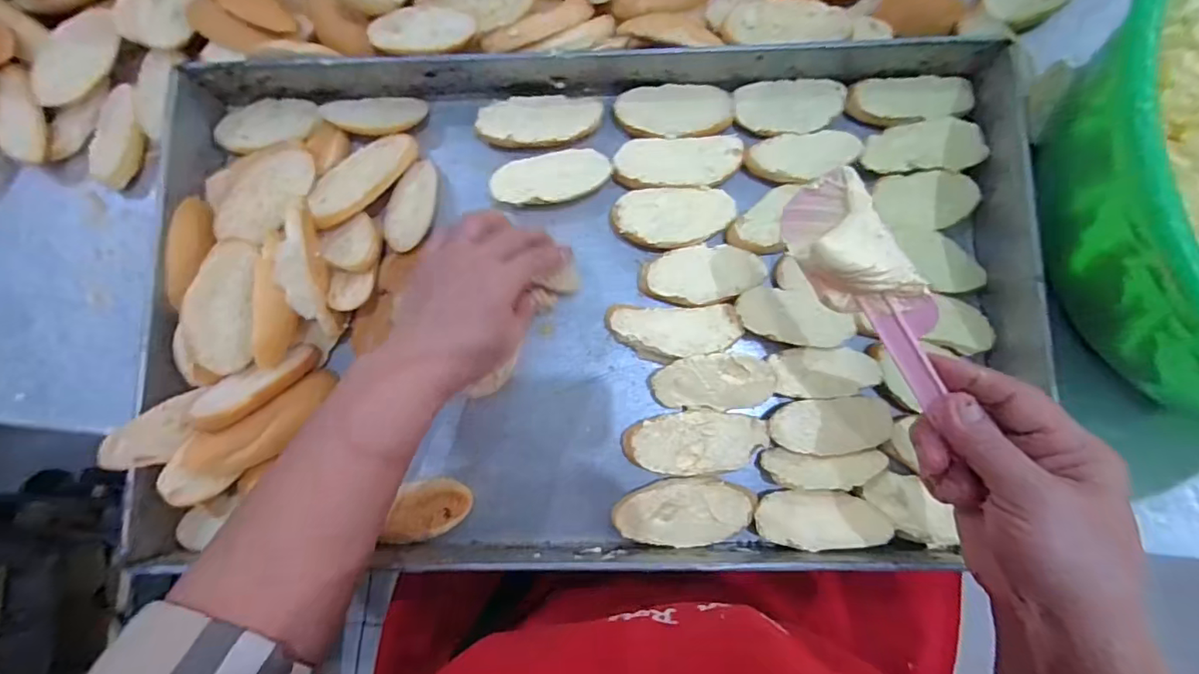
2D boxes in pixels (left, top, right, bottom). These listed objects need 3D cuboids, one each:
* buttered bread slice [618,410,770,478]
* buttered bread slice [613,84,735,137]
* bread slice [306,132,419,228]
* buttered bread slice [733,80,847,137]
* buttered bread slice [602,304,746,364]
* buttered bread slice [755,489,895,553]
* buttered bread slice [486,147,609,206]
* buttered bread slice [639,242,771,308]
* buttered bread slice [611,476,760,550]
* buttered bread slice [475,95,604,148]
[{"bbox_3d":[0.069,0.076,0.375,0.100,0.018,0.044,-9,82,1],"label":"buttered bread slice"},{"bbox_3d":[0.058,-0.175,0.400,0.089,0.010,0.046,0,83,2],"label":"buttered bread slice"},{"bbox_3d":[-0.182,-0.121,0.389,0.041,0.010,0.099,31,64,6],"label":"bread slice"},{"bbox_3d":[0.146,-0.176,0.398,0.081,0.008,0.043,-3,82,2],"label":"buttered bread slice"},{"bbox_3d":[0.055,-0.003,0.384,0.097,0.014,0.041,-1,83,2],"label":"buttered bread slice"},{"bbox_3d":[0.153,0.124,0.351,0.087,0.012,0.035,0,83,2],"label":"buttered bread slice"},{"bbox_3d":[-0.037,-0.121,0.390,0.089,0.009,0.038,-16,82,0],"label":"buttered bread slice"},{"bbox_3d":[0.077,-0.046,0.387,0.089,0.010,0.044,-11,82,1],"label":"buttered bread slice"},{"bbox_3d":[0.060,0.124,0.370,0.097,0.018,0.045,-4,82,2],"label":"buttered bread slice"},{"bbox_3d":[-0.047,-0.166,0.397,0.095,0.009,0.041,-3,82,2],"label":"buttered bread slice"}]

